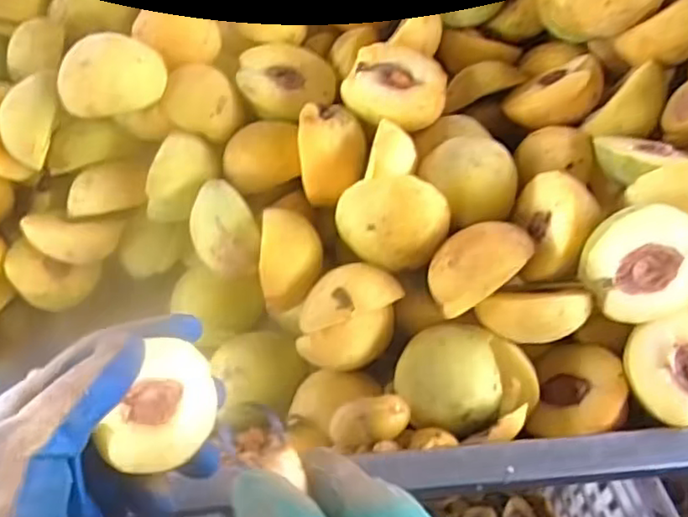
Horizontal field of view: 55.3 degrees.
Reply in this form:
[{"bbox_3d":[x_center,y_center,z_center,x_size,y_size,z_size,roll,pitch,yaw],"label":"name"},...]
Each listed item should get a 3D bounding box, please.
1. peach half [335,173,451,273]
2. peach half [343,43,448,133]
[{"bbox_3d":[0.029,-0.022,0.391,0.062,0.057,0.032,-24,14,6],"label":"peach half"},{"bbox_3d":[0.037,-0.117,0.448,0.064,0.029,0.074,18,58,16],"label":"peach half"}]

